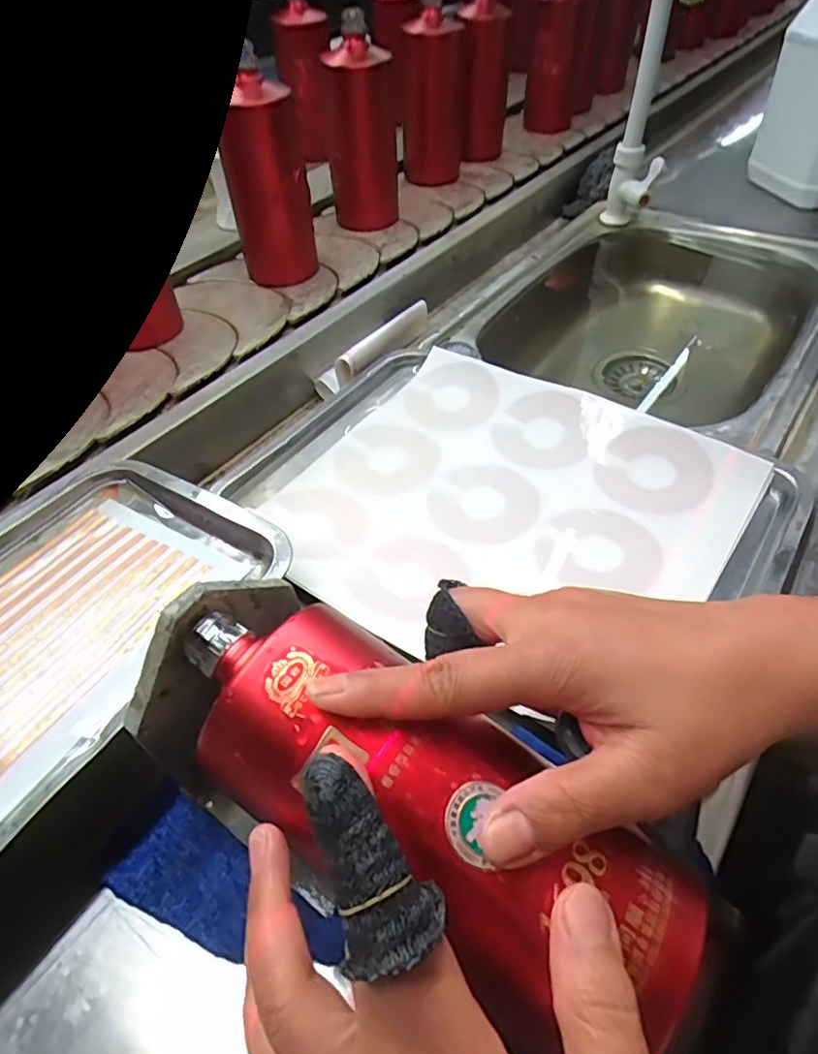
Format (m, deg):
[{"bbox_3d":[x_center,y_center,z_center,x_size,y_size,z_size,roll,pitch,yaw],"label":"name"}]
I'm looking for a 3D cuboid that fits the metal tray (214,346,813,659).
[{"bbox_3d":[0.055,-0.025,0.454,0.386,0.032,0.280,30,58,24],"label":"metal tray"}]

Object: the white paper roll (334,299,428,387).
[{"bbox_3d":[-0.023,-0.189,0.594,0.025,0.023,0.135,28,57,23],"label":"white paper roll"}]

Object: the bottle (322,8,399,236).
[{"bbox_3d":[-0.057,-0.477,0.722,0.079,0.205,0.066,-7,49,-4],"label":"bottle"}]

